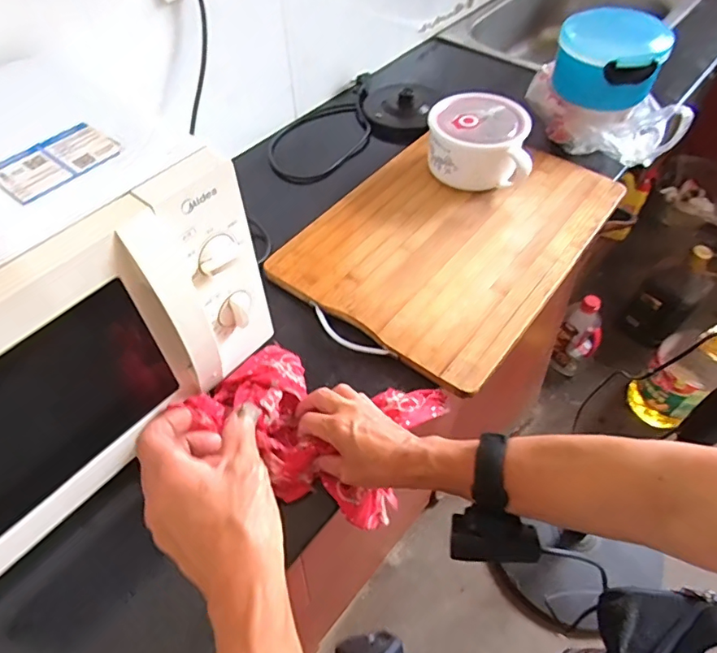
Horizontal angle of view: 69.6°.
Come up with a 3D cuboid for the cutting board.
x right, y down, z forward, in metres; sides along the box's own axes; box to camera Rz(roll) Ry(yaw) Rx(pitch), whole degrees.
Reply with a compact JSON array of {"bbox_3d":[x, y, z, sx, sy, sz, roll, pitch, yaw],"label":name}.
[{"bbox_3d":[0.127,-0.130,0.698,0.308,0.028,0.433,33,60,24],"label":"cutting board"}]

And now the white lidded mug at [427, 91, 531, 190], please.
[{"bbox_3d":[0.174,-0.260,0.747,0.142,0.100,0.118,11,53,10],"label":"white lidded mug"}]

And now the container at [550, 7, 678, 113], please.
[{"bbox_3d":[0.375,-0.397,0.786,0.149,0.106,0.124,17,54,14],"label":"container"}]

